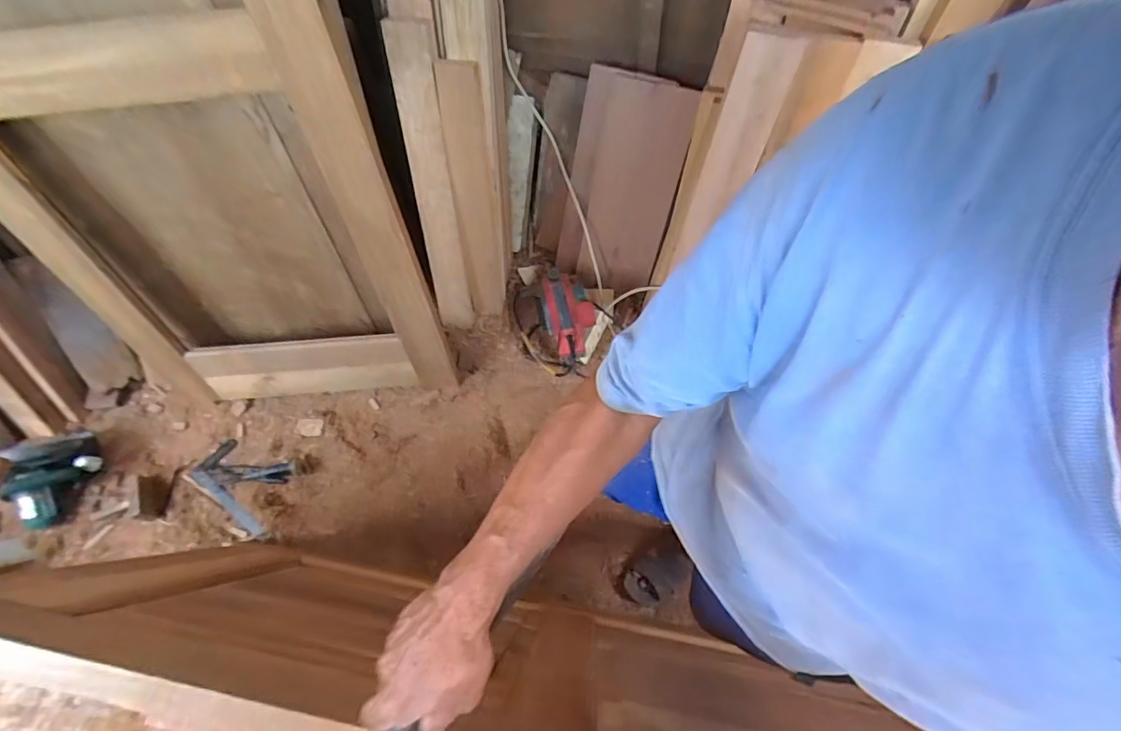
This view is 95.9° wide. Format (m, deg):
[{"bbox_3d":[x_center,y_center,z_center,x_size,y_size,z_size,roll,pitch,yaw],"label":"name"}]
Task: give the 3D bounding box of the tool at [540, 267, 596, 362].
[{"bbox_3d":[0.025,-0.143,1.434,0.142,0.132,0.267,-9,68,-2],"label":"tool"}]

